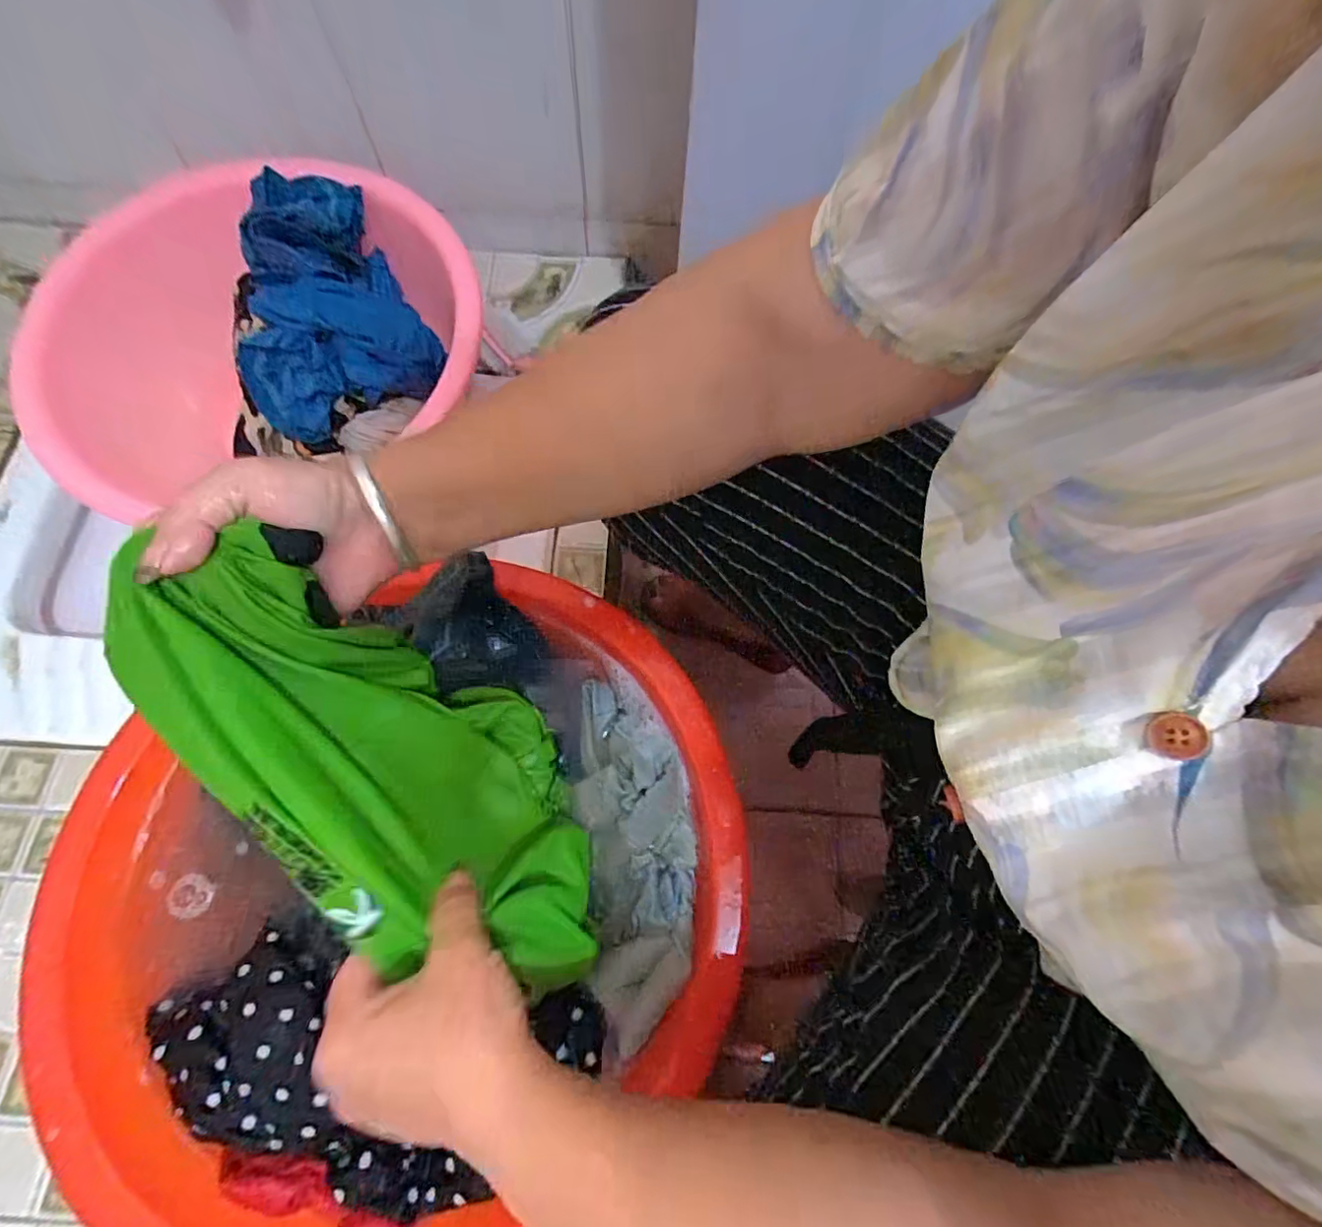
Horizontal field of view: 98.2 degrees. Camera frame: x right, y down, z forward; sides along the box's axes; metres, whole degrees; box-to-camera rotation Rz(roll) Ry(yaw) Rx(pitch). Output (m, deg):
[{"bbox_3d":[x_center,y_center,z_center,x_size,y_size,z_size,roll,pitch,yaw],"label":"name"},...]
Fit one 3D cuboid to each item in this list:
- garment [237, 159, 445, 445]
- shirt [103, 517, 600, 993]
[{"bbox_3d":[-0.316,-0.280,0.518,0.169,0.102,0.176,-33,76,-12],"label":"garment"},{"bbox_3d":[-0.123,0.090,0.302,0.119,0.187,0.230,-37,74,-16],"label":"shirt"}]

